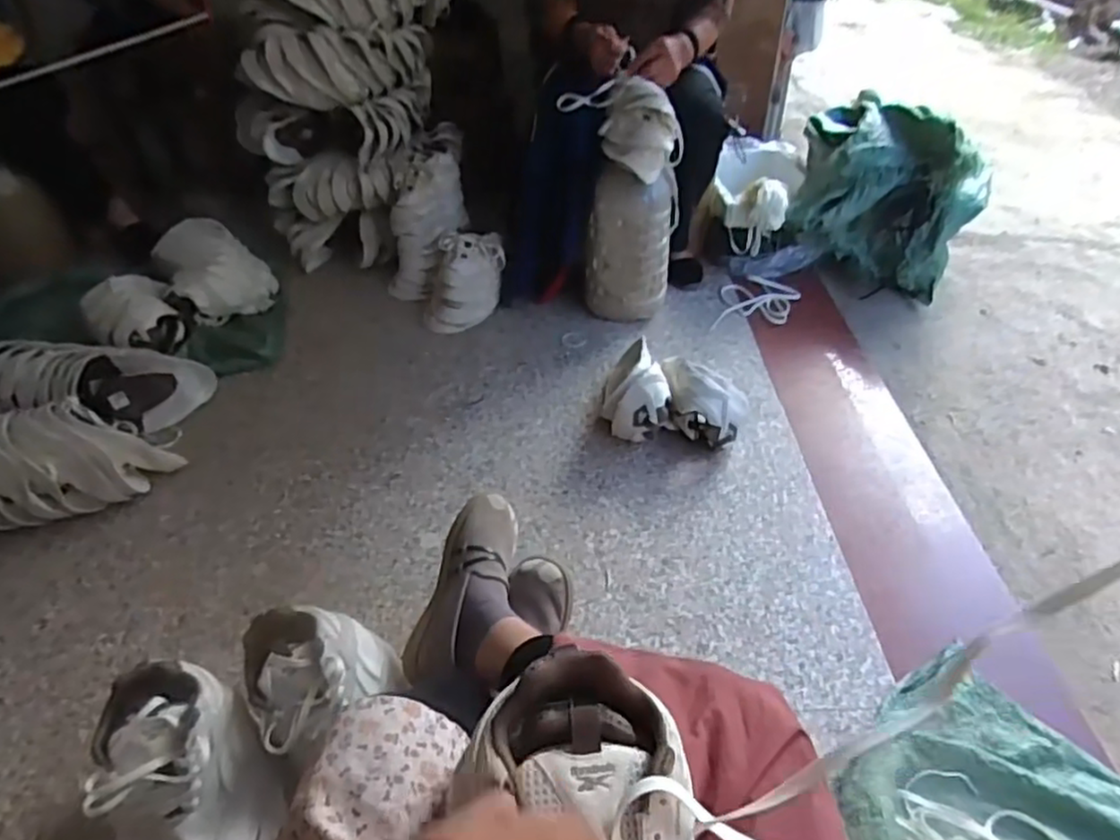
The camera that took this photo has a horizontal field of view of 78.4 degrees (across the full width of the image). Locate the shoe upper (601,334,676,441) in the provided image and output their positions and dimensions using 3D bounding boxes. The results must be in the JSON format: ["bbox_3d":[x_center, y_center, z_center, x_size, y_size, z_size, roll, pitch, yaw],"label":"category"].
[{"bbox_3d":[0.128,-0.064,1.250,0.111,0.117,0.262,-5,28,-3],"label":"shoe upper"}]

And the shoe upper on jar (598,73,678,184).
[{"bbox_3d":[0.152,-0.549,1.304,0.135,0.143,0.139,3,42,5],"label":"shoe upper on jar"}]

